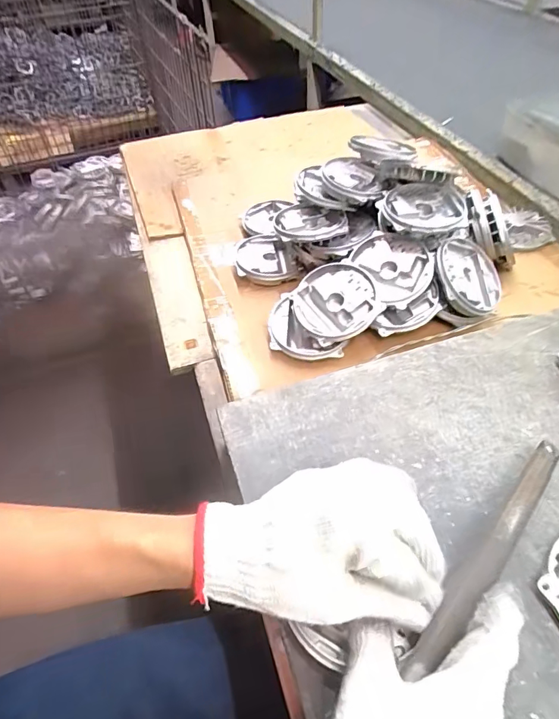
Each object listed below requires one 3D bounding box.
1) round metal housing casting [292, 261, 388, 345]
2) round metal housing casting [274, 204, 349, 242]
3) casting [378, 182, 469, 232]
[{"bbox_3d":[0.074,-0.073,0.592,0.107,0.025,0.107,-6,67,15],"label":"round metal housing casting"},{"bbox_3d":[0.046,-0.201,0.668,0.104,0.018,0.085,0,48,4],"label":"round metal housing casting"},{"bbox_3d":[0.193,-0.201,0.606,0.109,0.025,0.091,5,48,8],"label":"casting"}]

